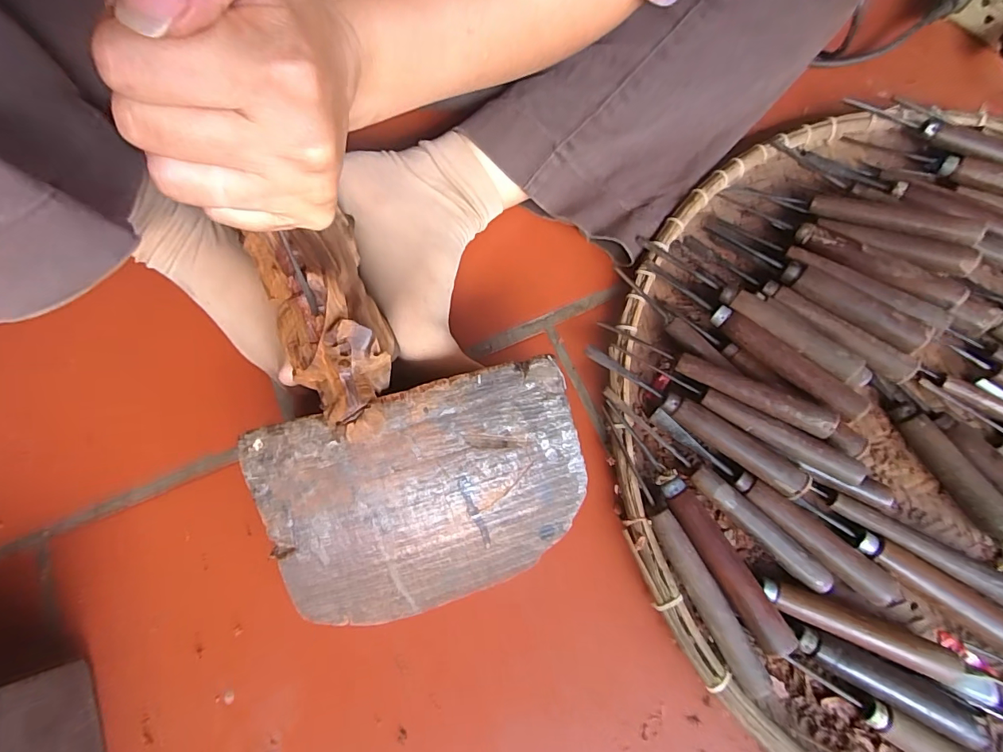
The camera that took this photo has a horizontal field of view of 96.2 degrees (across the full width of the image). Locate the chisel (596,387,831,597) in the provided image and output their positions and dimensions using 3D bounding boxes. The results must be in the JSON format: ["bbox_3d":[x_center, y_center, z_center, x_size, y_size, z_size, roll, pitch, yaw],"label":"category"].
[{"bbox_3d":[0.145,0.076,0.316,0.187,0.021,0.015,42,79,12],"label":"chisel"}]

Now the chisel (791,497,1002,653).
[{"bbox_3d":[0.269,0.130,0.291,0.160,0.020,0.017,35,77,10],"label":"chisel"}]

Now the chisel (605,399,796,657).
[{"bbox_3d":[0.127,0.094,0.297,0.020,0.014,0.180,-31,76,-7],"label":"chisel"}]

